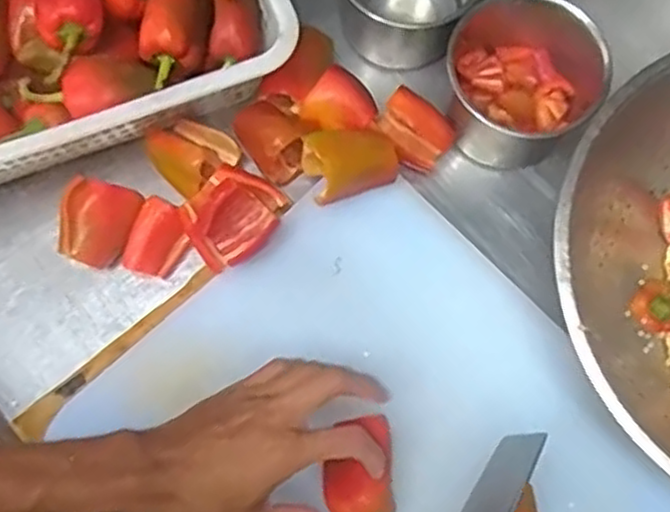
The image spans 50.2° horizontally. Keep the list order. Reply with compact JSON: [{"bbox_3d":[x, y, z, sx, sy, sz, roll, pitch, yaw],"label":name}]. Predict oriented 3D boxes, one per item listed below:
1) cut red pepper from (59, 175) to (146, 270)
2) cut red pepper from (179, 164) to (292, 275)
[{"bbox_3d":[-0.182,-0.025,0.562,0.056,0.049,0.059,8,75,2],"label":"cut red pepper"},{"bbox_3d":[-0.076,-0.034,0.542,0.076,0.036,0.068,-34,77,-9],"label":"cut red pepper"}]

